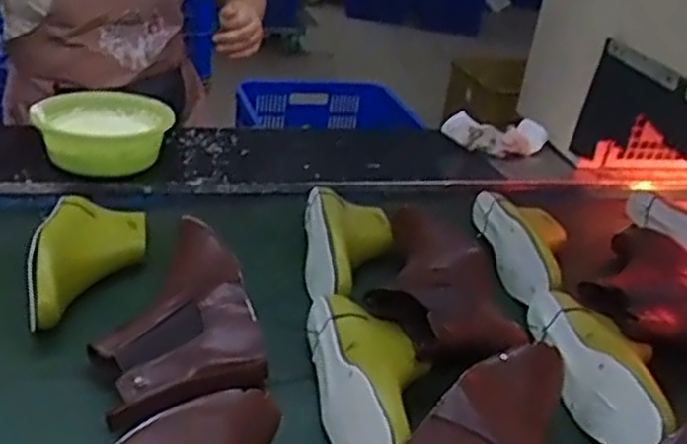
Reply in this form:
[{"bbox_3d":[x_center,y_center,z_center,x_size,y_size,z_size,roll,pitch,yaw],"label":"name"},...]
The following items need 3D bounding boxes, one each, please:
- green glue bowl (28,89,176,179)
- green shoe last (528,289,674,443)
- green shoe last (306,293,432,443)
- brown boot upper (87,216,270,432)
[{"bbox_3d":[-0.350,-0.129,1.117,0.193,0.074,0.146,-2,31,-17],"label":"green glue bowl"},{"bbox_3d":[0.285,0.149,0.821,0.101,0.069,0.248,4,30,-7],"label":"green shoe last"},{"bbox_3d":[0.035,0.147,0.743,0.108,0.068,0.239,1,31,-12],"label":"green shoe last"},{"bbox_3d":[-0.182,0.093,0.799,0.167,0.074,0.253,-8,34,-26],"label":"brown boot upper"}]

